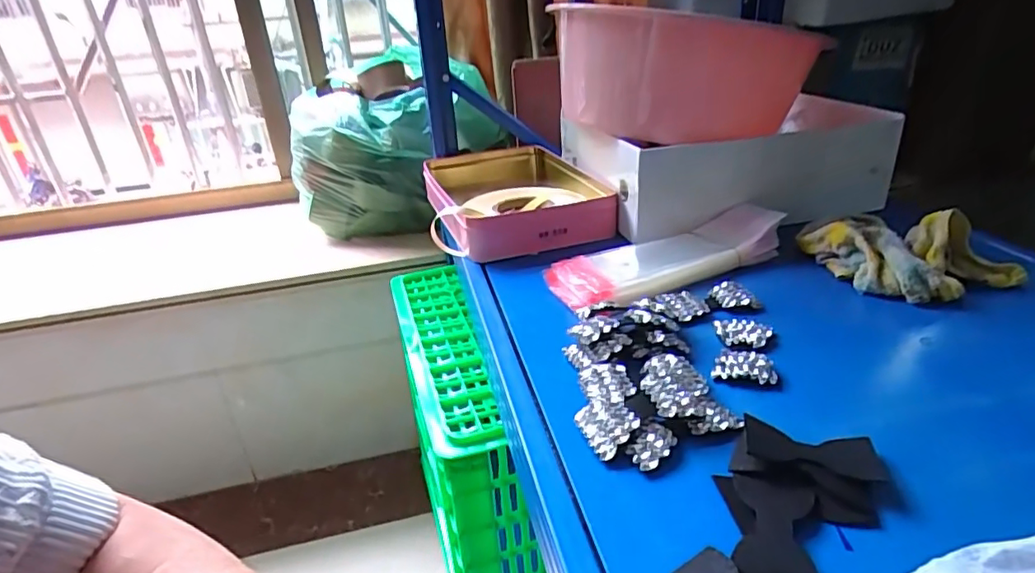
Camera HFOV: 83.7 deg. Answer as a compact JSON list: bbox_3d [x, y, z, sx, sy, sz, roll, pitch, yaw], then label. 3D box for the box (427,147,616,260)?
[{"bbox_3d":[-0.010,-0.132,0.834,0.232,0.063,0.314,-8,28,-7],"label":"box"}]

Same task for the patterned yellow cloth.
[{"bbox_3d":[0.404,-0.040,0.601,0.138,0.065,0.165,-13,29,-15],"label":"patterned yellow cloth"}]

